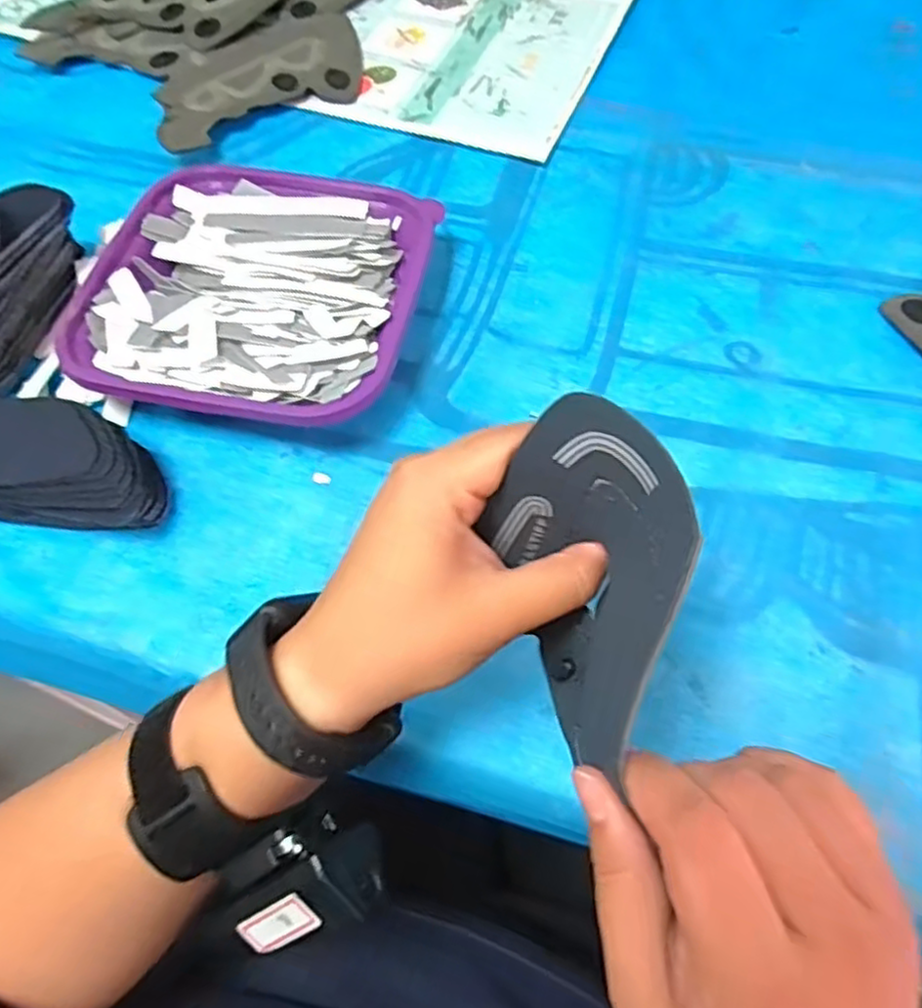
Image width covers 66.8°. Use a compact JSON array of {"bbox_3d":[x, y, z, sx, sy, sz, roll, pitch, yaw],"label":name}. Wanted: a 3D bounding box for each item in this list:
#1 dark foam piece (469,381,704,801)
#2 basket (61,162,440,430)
[{"bbox_3d":[0.040,0.021,0.204,0.044,0.059,0.089,-16,59,-9],"label":"dark foam piece"},{"bbox_3d":[-0.116,-0.124,0.416,0.185,0.040,0.190,8,58,6],"label":"basket"}]

